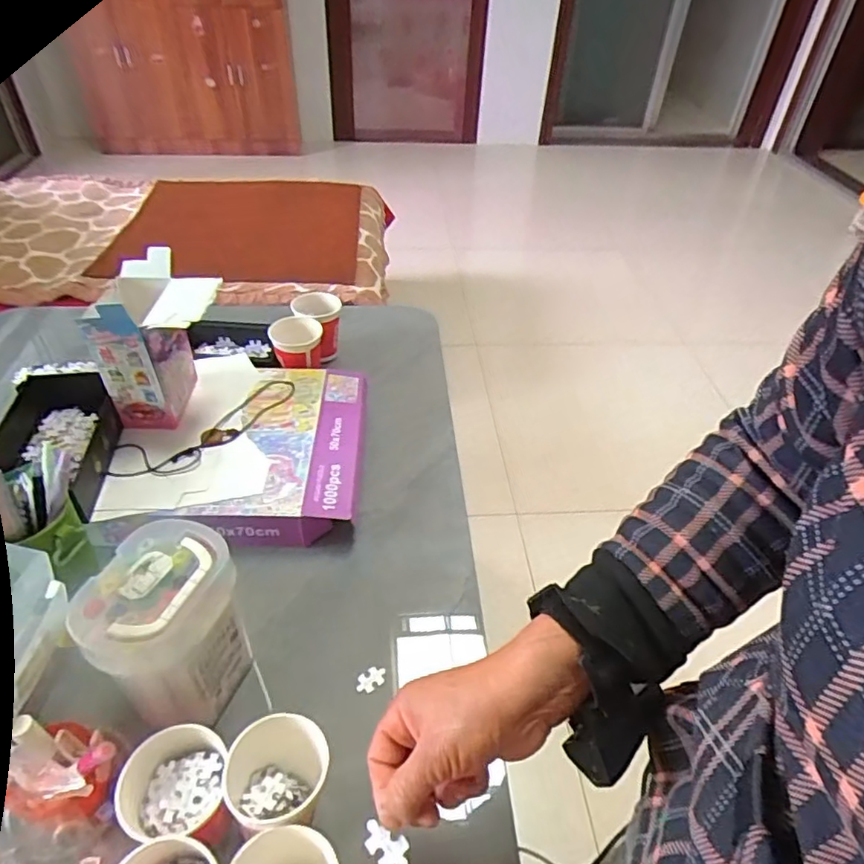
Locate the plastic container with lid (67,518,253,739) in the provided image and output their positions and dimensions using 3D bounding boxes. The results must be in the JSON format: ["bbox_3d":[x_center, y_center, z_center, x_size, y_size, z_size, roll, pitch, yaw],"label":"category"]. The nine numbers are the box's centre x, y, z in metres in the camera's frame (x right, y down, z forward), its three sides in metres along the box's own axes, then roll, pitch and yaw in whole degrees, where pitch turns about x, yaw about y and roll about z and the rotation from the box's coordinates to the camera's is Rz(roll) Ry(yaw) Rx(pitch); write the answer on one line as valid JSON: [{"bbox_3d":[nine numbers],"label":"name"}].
[{"bbox_3d":[-0.206,0.169,0.482,0.098,0.164,0.113,27,46,27],"label":"plastic container with lid"}]

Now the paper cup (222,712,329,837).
[{"bbox_3d":[-0.109,0.265,0.439,0.069,0.086,0.075,1,40,-1],"label":"paper cup"}]

